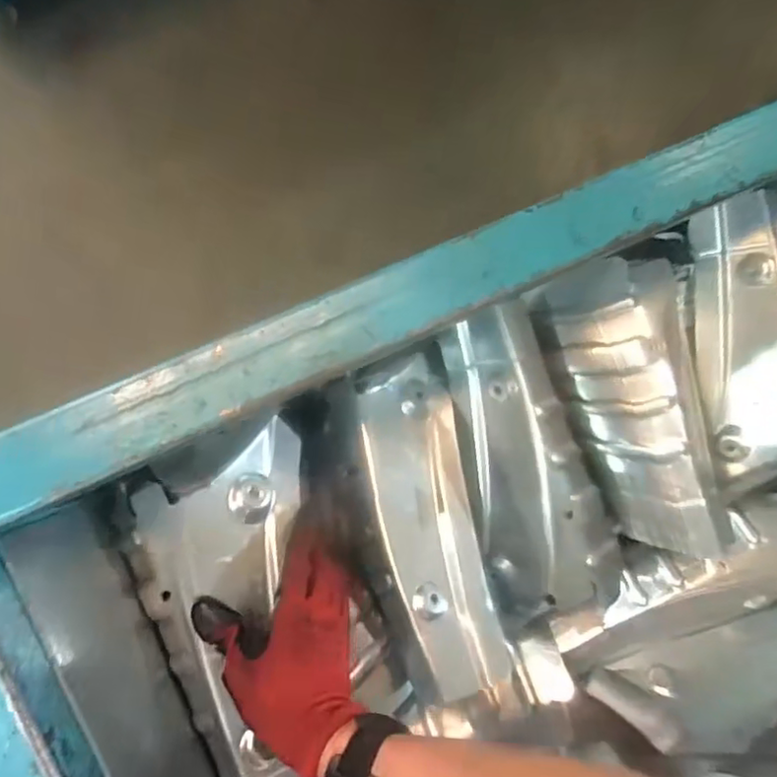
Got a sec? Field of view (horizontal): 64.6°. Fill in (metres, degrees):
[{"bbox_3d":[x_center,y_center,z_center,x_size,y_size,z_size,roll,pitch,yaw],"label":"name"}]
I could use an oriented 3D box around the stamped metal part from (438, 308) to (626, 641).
[{"bbox_3d":[0.138,0.073,0.582,0.118,0.059,0.306,-13,89,-10],"label":"stamped metal part"}]

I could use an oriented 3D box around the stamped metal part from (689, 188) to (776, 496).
[{"bbox_3d":[0.391,-0.053,0.643,0.105,0.072,0.300,-4,88,-10],"label":"stamped metal part"}]

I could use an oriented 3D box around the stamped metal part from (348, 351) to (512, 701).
[{"bbox_3d":[0.033,0.119,0.555,0.112,0.070,0.289,-12,89,-10],"label":"stamped metal part"}]

